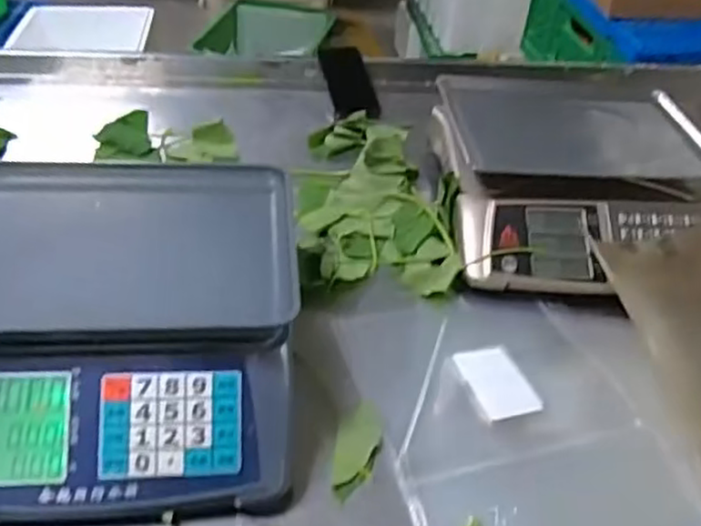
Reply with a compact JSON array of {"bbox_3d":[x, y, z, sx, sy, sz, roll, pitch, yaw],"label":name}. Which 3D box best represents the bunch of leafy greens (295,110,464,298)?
[{"bbox_3d":[0.020,-0.104,0.914,0.197,0.063,0.368,1,40,-7],"label":"bunch of leafy greens"}]

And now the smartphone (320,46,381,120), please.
[{"bbox_3d":[-0.002,-0.298,1.151,0.073,0.011,0.167,-8,61,-9],"label":"smartphone"}]

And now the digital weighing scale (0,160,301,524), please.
[{"bbox_3d":[-0.217,0.043,0.647,0.318,0.133,0.347,0,41,-8],"label":"digital weighing scale"}]

